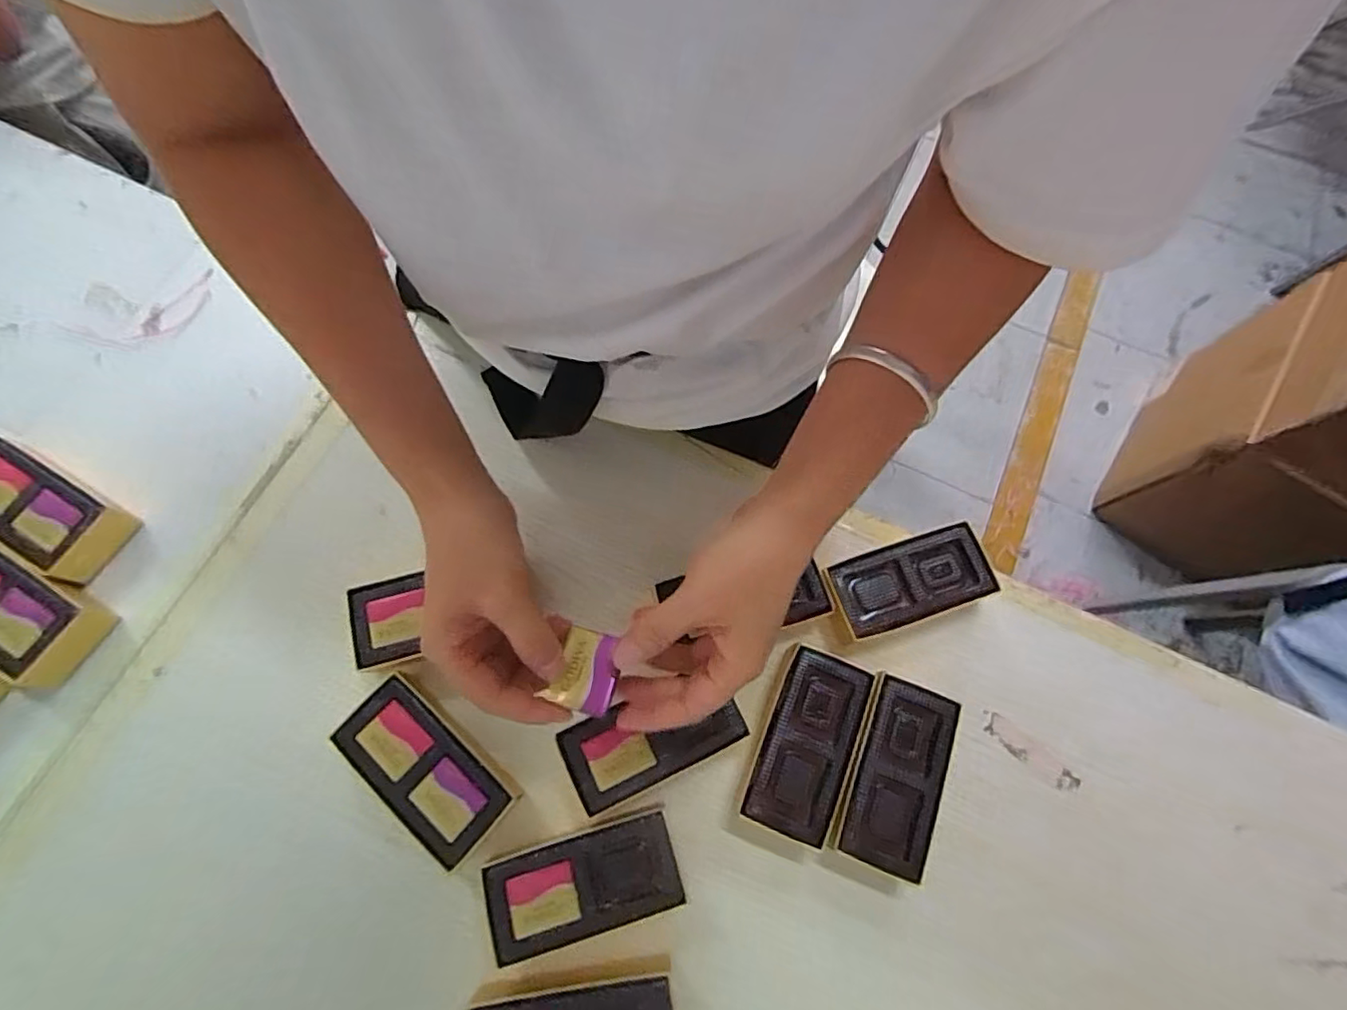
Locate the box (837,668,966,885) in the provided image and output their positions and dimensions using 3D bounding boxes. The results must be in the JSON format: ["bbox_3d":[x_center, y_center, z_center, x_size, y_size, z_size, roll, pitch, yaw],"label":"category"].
[{"bbox_3d":[0.142,0.175,0.390,0.056,0.032,0.113,21,72,4],"label":"box"}]

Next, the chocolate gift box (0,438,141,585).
[{"bbox_3d":[-0.450,0.004,0.423,0.114,0.031,0.057,31,73,8],"label":"chocolate gift box"}]

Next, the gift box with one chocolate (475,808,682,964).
[{"bbox_3d":[-0.053,0.227,0.361,0.112,0.037,0.054,-14,73,-7],"label":"gift box with one chocolate"}]

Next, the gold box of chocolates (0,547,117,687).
[{"bbox_3d":[-0.446,0.068,0.400,0.110,0.035,0.056,30,73,7],"label":"gold box of chocolates"}]

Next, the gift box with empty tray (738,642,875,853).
[{"bbox_3d":[0.087,0.156,0.396,0.056,0.031,0.114,22,72,5],"label":"gift box with empty tray"}]

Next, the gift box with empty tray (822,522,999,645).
[{"bbox_3d":[0.164,0.056,0.427,0.111,0.034,0.056,-17,73,-8],"label":"gift box with empty tray"}]

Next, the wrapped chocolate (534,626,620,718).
[{"bbox_3d":[-0.044,0.083,0.301,0.031,0.008,0.038,18,72,3],"label":"wrapped chocolate"}]

